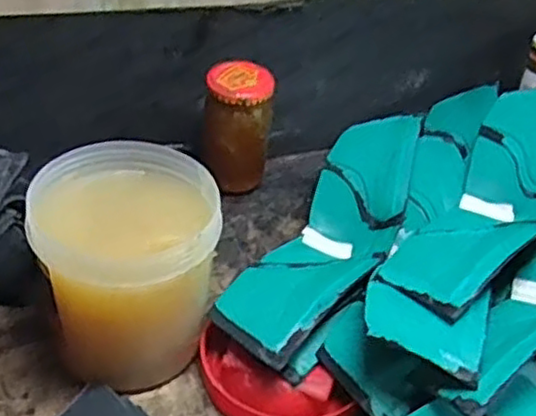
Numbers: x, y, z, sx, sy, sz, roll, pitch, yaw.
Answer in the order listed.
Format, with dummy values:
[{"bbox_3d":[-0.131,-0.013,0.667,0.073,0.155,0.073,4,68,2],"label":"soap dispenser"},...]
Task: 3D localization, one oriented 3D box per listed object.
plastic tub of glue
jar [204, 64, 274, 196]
[{"bbox_3d":[-0.094,0.043,0.475,0.113,0.123,0.117,5,38,-3],"label":"plastic tub of glue"},{"bbox_3d":[-0.028,-0.074,0.644,0.060,0.107,0.053,5,38,-3],"label":"jar"}]

